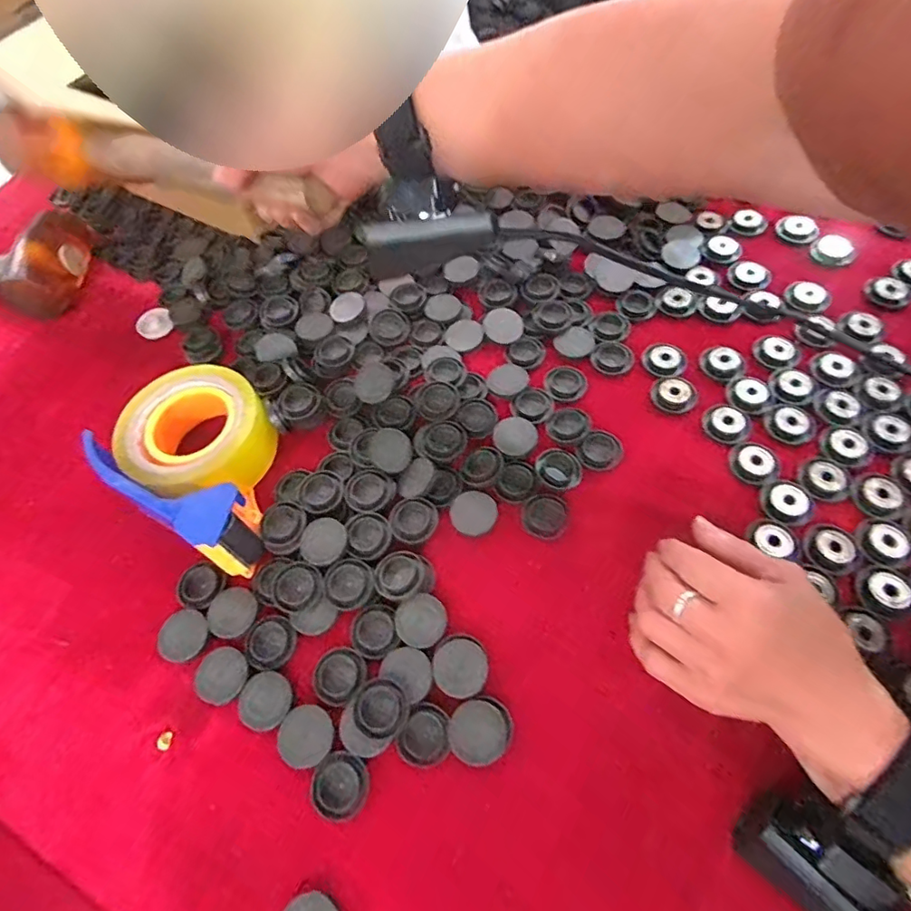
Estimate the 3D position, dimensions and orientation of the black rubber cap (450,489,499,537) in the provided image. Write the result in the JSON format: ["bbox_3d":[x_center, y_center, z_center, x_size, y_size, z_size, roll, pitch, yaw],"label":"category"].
[{"bbox_3d":[0.013,0.040,0.371,0.032,0.004,0.034,-2,60,4],"label":"black rubber cap"}]

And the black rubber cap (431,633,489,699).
[{"bbox_3d":[0.003,0.128,0.322,0.034,0.004,0.035,-2,60,4],"label":"black rubber cap"}]

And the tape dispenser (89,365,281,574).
[{"bbox_3d":[-0.176,-0.004,0.379,0.156,0.047,0.116,29,68,19],"label":"tape dispenser"}]

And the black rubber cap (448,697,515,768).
[{"bbox_3d":[0.014,0.159,0.305,0.033,0.006,0.036,-2,60,4],"label":"black rubber cap"}]

